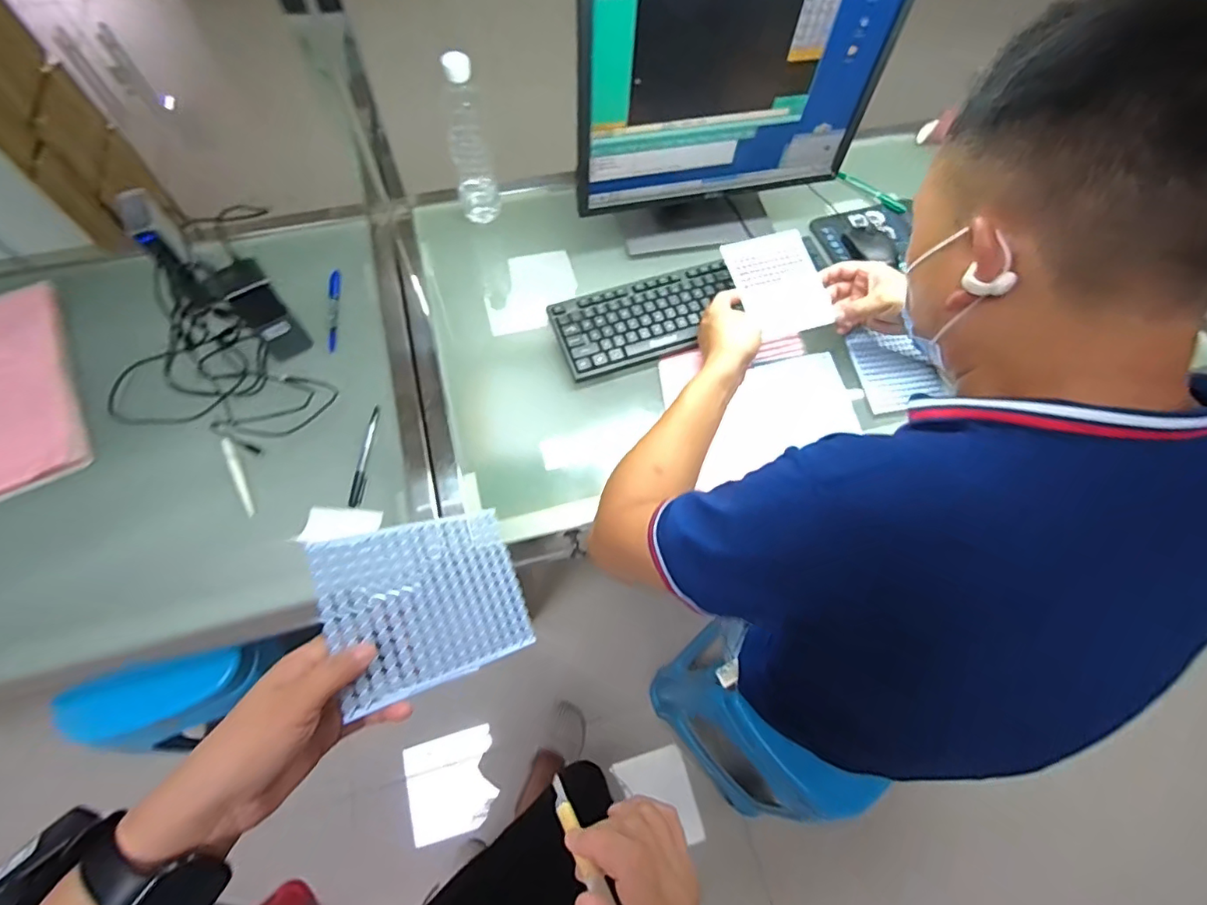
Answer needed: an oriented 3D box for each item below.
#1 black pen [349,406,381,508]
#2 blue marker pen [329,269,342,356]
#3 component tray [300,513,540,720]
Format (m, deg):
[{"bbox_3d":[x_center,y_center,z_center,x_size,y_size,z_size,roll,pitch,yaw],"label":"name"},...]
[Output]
[{"bbox_3d":[-0.299,0.002,0.680,0.015,0.010,0.135,3,66,-2],"label":"black pen"},{"bbox_3d":[-0.382,-0.202,0.767,0.014,0.012,0.136,-4,66,-5],"label":"blue marker pen"},{"bbox_3d":[-0.129,0.109,0.408,0.151,0.005,0.117,-6,71,-46],"label":"component tray"}]

